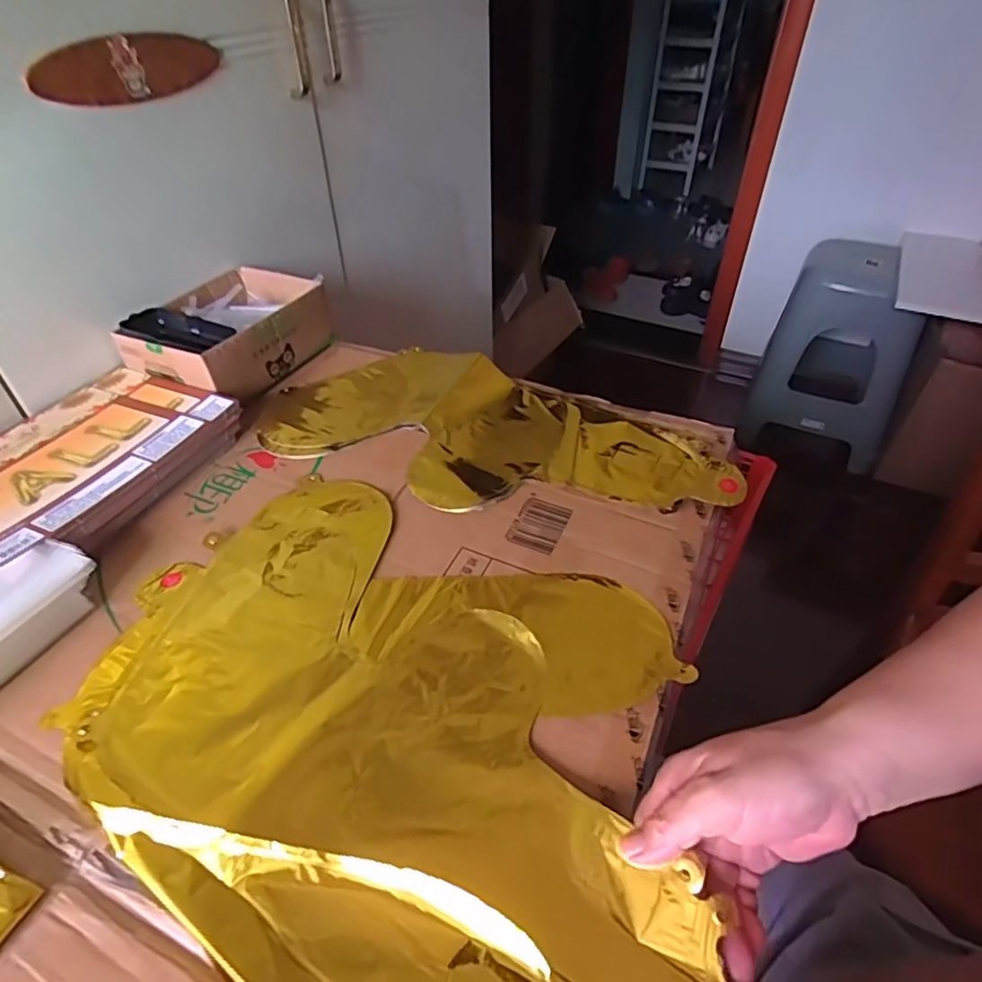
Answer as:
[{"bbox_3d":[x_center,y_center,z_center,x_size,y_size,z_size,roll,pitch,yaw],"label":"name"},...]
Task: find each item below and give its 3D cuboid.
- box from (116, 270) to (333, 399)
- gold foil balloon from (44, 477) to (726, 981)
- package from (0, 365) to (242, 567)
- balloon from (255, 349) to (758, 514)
[{"bbox_3d":[-0.277,-0.169,0.643,0.126,0.071,0.183,16,45,18],"label":"box"},{"bbox_3d":[-0.051,0.138,0.360,0.413,0.019,0.300,15,45,17],"label":"gold foil balloon"},{"bbox_3d":[-0.351,-0.025,0.515,0.179,0.035,0.225,16,45,19],"label":"package"},{"bbox_3d":[-0.004,-0.057,0.554,0.433,0.017,0.201,19,46,21],"label":"balloon"}]

